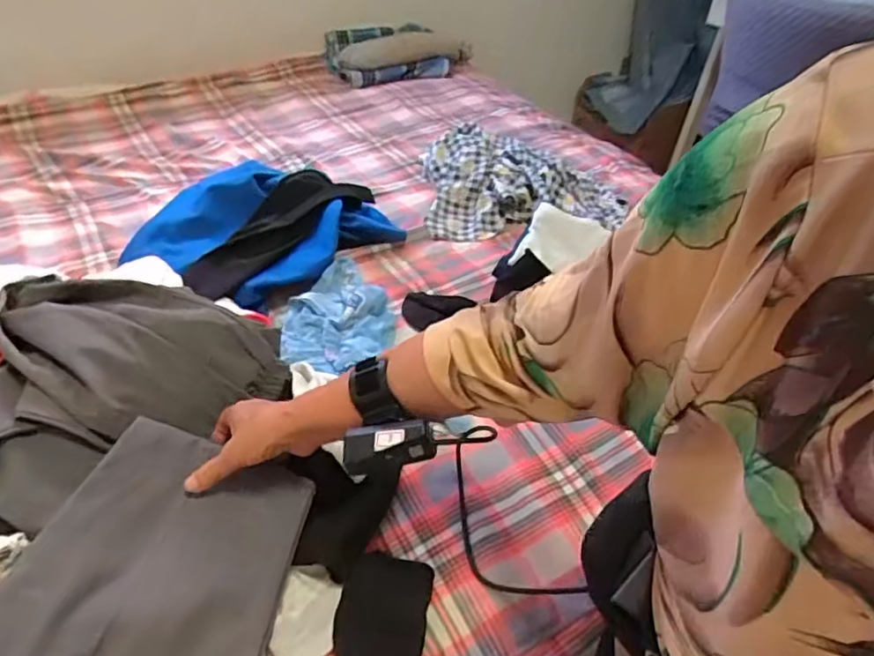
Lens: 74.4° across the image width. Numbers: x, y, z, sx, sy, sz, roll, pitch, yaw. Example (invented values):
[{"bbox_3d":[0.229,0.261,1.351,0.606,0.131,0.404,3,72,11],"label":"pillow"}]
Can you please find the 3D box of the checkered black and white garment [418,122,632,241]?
[{"bbox_3d":[0.148,-0.265,1.039,0.339,0.076,0.257,2,42,-2],"label":"checkered black and white garment"}]

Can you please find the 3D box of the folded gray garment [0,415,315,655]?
[{"bbox_3d":[-0.235,0.210,0.468,0.208,0.036,0.257,20,50,-8],"label":"folded gray garment"}]

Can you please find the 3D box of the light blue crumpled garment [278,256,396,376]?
[{"bbox_3d":[-0.130,-0.014,0.771,0.141,0.042,0.213,-1,42,-5],"label":"light blue crumpled garment"}]

